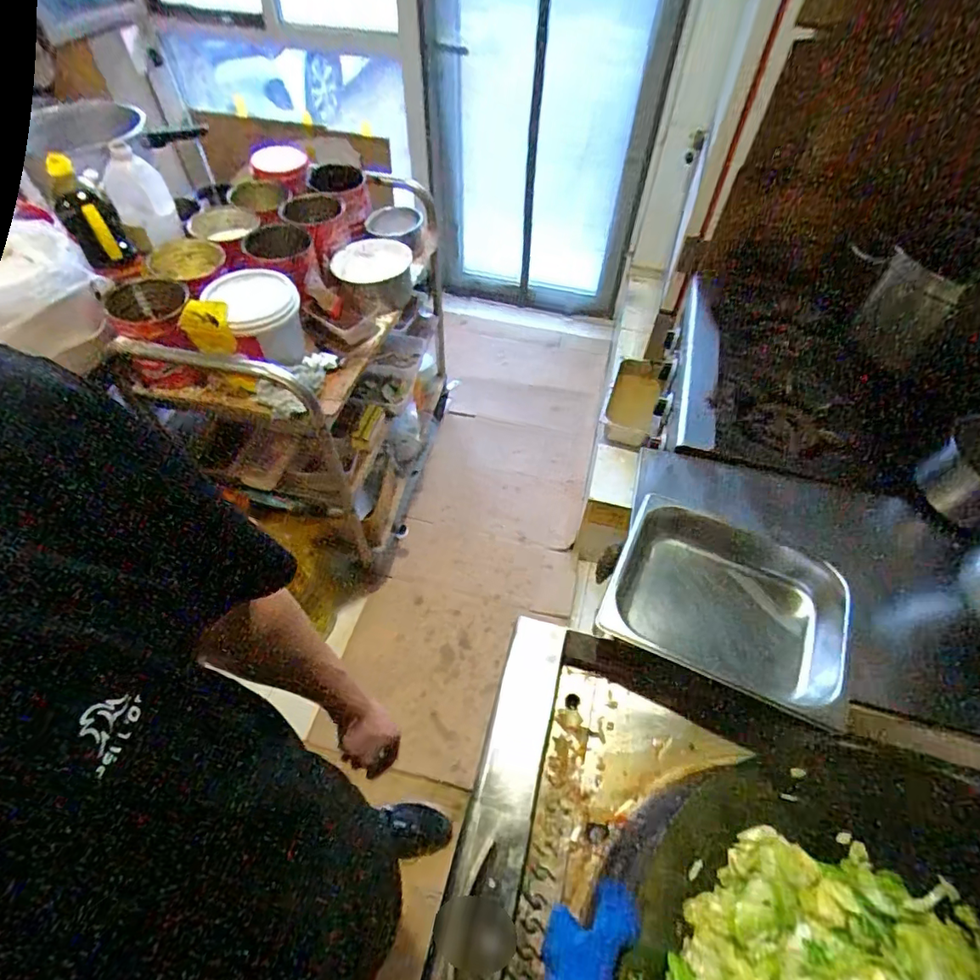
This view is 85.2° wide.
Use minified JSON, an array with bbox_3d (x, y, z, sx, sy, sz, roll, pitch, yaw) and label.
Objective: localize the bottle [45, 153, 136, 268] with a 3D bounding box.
[{"bbox_3d":[-0.689,-0.480,0.911,0.080,0.165,0.072,-32,60,-22],"label":"bottle"}]

